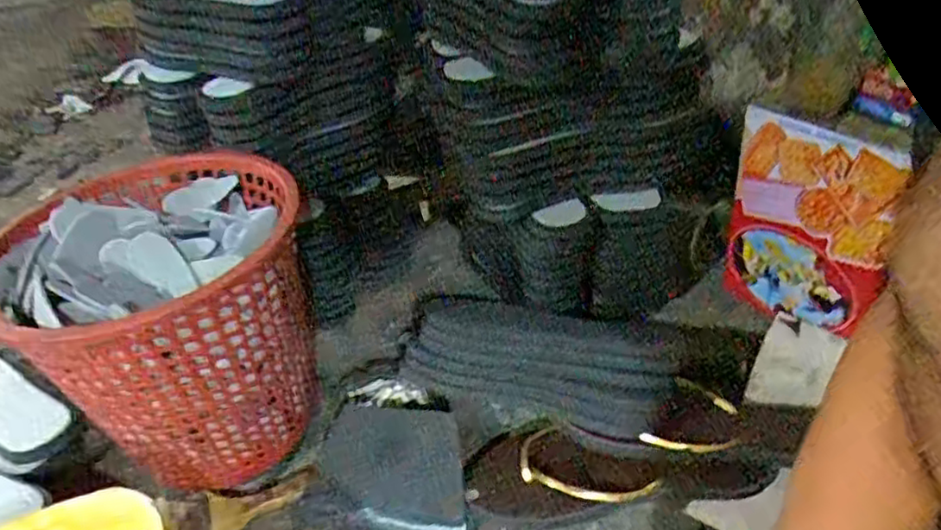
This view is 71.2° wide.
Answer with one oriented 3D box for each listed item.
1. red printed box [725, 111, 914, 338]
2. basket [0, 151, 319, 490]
[{"bbox_3d":[0.330,-0.035,0.660,0.027,0.215,0.168,-23,39,-22],"label":"red printed box"},{"bbox_3d":[-0.266,0.054,0.607,0.234,0.268,0.245,23,45,34],"label":"basket"}]

